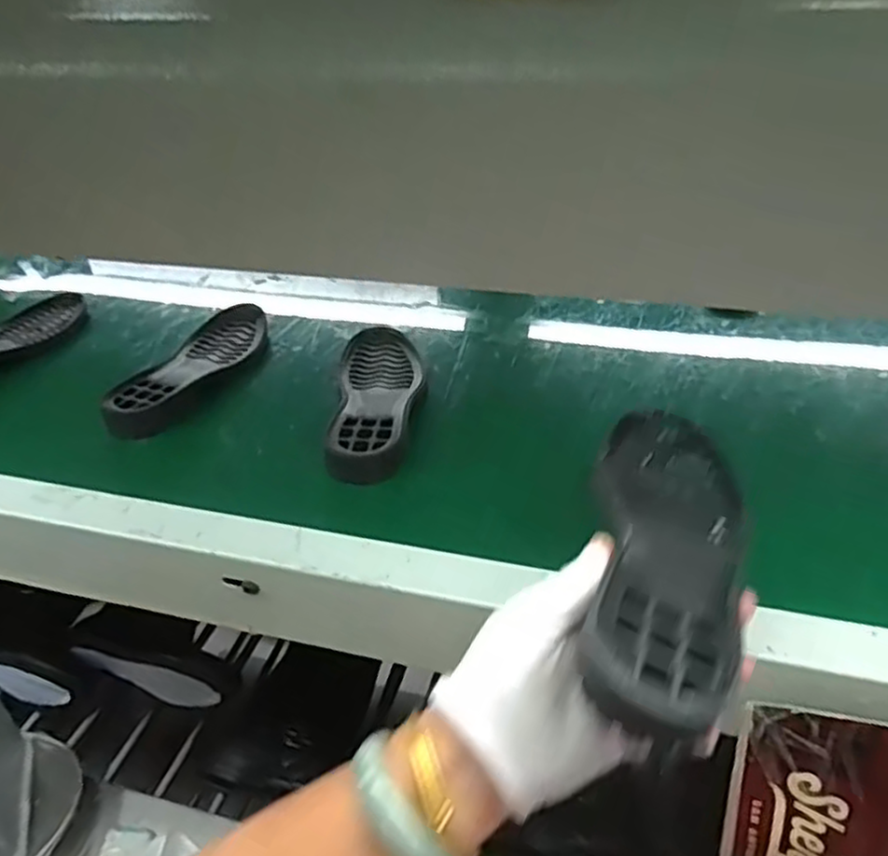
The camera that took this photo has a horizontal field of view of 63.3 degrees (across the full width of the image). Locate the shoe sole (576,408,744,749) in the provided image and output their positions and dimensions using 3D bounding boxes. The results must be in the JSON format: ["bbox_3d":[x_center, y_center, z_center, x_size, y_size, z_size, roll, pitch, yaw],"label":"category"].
[{"bbox_3d":[0.111,0.056,0.360,0.071,0.021,0.222,8,30,15],"label":"shoe sole"}]

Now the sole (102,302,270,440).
[{"bbox_3d":[-0.234,-0.067,0.702,0.084,0.027,0.230,4,35,11],"label":"sole"}]

